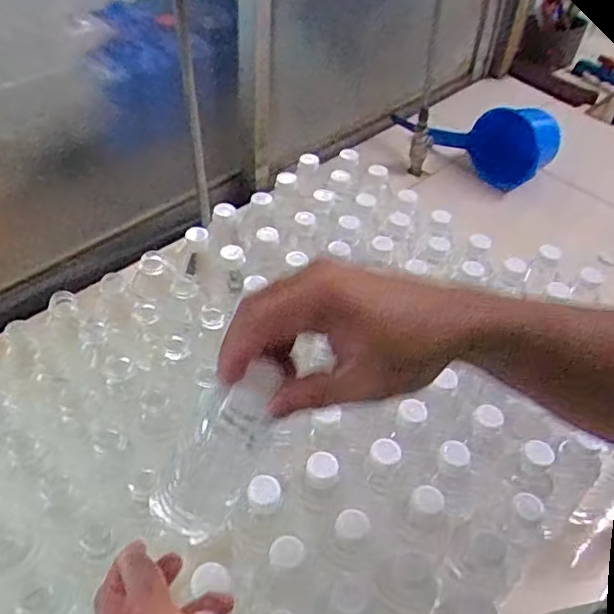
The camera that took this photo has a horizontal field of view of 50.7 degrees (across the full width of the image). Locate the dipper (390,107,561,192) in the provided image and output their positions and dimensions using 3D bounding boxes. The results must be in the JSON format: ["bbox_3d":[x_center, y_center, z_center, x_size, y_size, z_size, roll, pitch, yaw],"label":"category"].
[{"bbox_3d":[0.305,-0.314,1.183,0.297,0.135,0.091,10,45,5],"label":"dipper"}]

